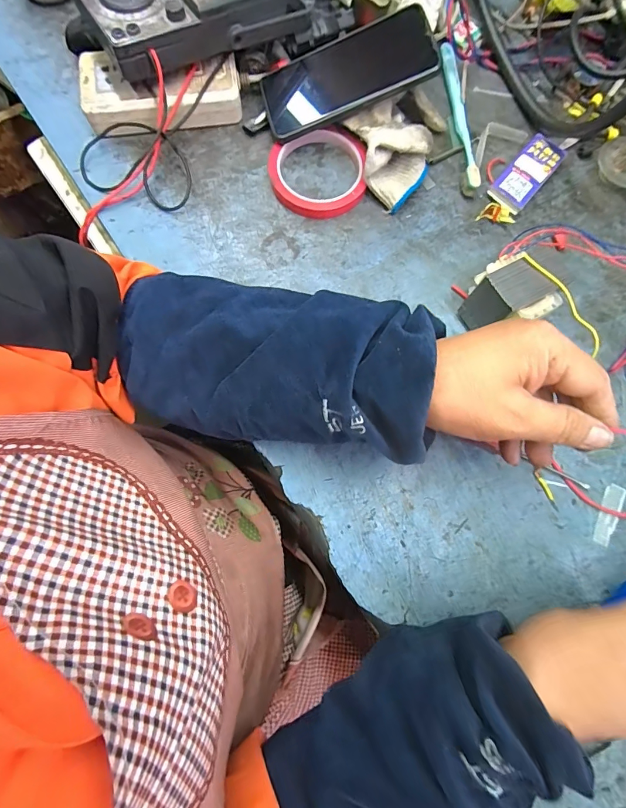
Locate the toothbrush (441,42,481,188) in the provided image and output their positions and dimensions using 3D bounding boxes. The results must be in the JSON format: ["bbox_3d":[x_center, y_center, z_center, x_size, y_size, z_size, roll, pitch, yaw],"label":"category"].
[{"bbox_3d":[0.150,-0.297,0.401,0.013,0.019,0.180,-5,79,-1],"label":"toothbrush"}]

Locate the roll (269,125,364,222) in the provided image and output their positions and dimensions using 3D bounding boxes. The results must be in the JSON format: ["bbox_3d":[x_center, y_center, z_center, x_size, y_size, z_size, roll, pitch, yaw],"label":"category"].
[{"bbox_3d":[0.004,-0.225,0.383,0.093,0.019,0.085,0,79,0],"label":"roll"}]

